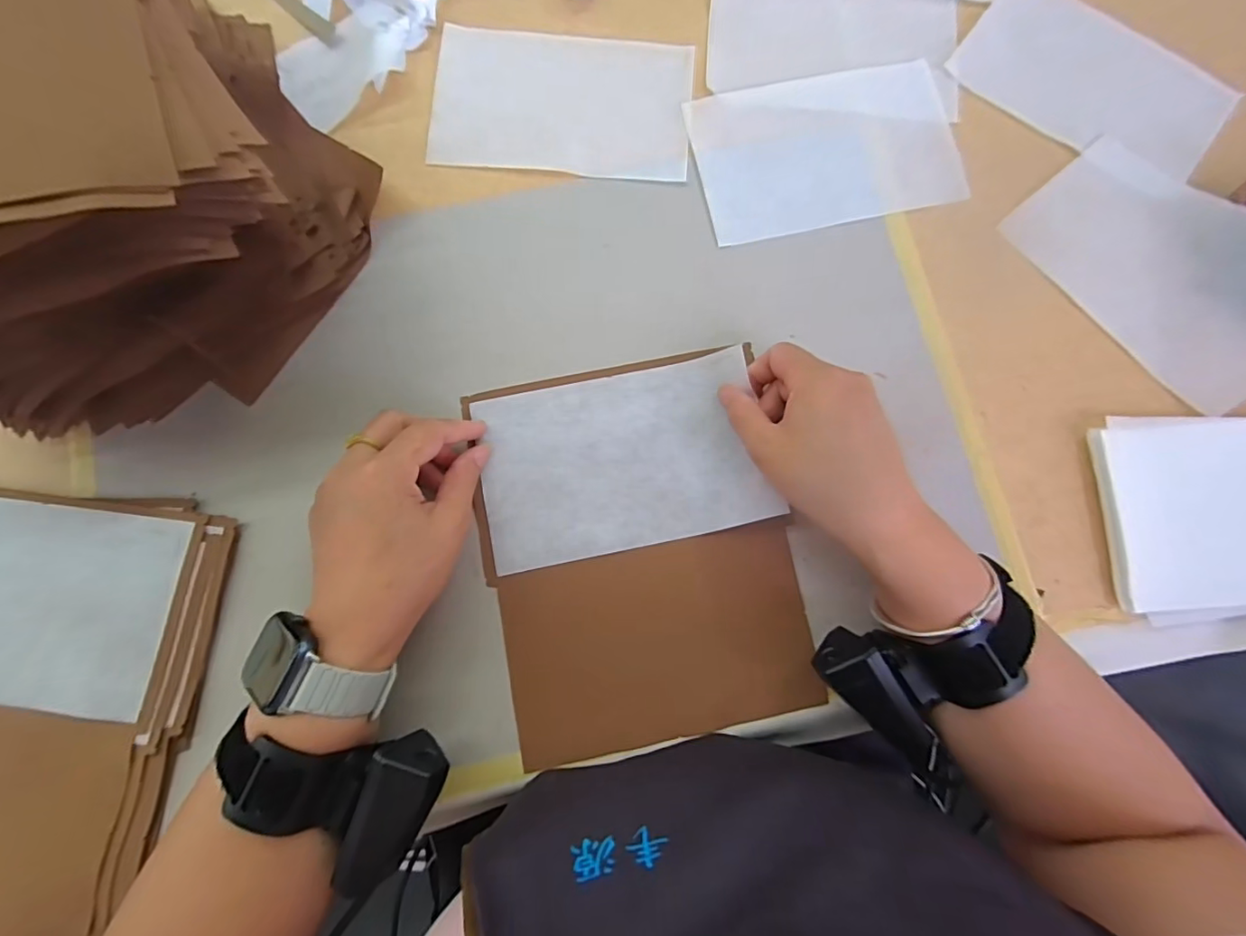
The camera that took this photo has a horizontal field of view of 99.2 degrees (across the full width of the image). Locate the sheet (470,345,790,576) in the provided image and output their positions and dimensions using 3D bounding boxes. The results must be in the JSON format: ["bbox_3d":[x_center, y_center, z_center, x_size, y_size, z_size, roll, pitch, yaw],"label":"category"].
[{"bbox_3d":[-0.001,-0.006,0.329,0.170,0.018,0.109,-11,81,-3],"label":"sheet"}]

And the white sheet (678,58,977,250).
[{"bbox_3d":[0.139,-0.221,0.369,0.174,0.010,0.109,-11,85,0],"label":"white sheet"}]

